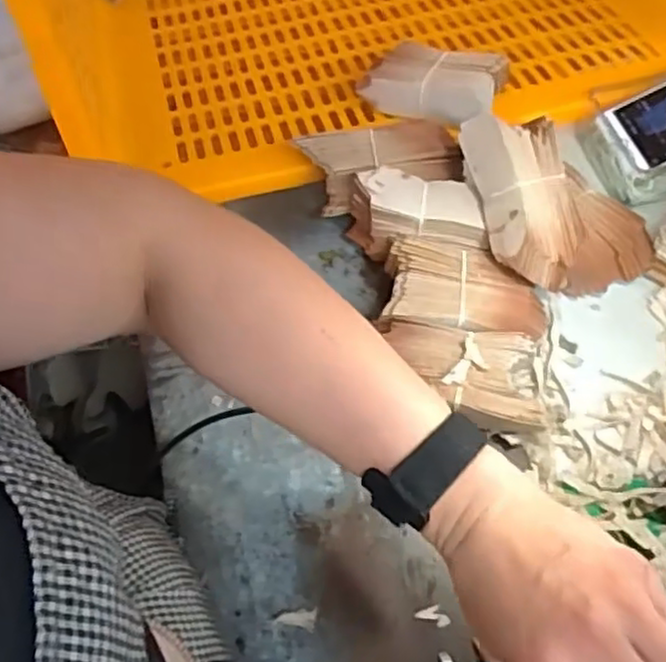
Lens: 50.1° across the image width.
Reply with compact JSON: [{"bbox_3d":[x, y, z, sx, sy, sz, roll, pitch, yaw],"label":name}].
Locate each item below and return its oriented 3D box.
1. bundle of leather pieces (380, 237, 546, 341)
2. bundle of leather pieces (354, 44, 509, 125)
[{"bbox_3d":[0.099,-0.021,0.541,0.120,0.046,0.072,9,60,7],"label":"bundle of leather pieces"},{"bbox_3d":[0.088,-0.220,0.626,0.114,0.035,0.066,19,62,12],"label":"bundle of leather pieces"}]

